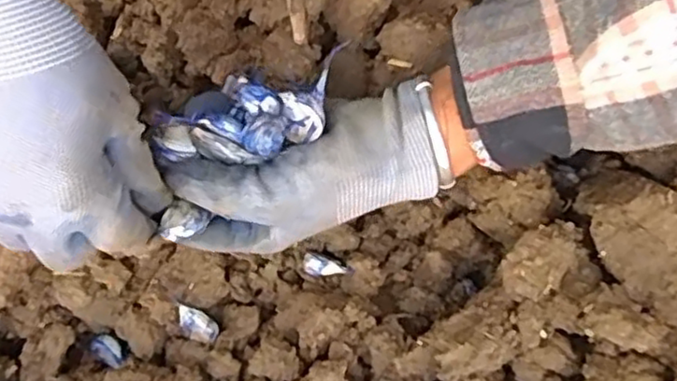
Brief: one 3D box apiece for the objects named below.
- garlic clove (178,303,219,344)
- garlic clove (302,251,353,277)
[{"bbox_3d":[-0.086,0.082,0.414,0.026,0.015,0.017,26,77,5],"label":"garlic clove"},{"bbox_3d":[-0.007,0.045,0.405,0.030,0.008,0.014,10,75,26],"label":"garlic clove"}]

